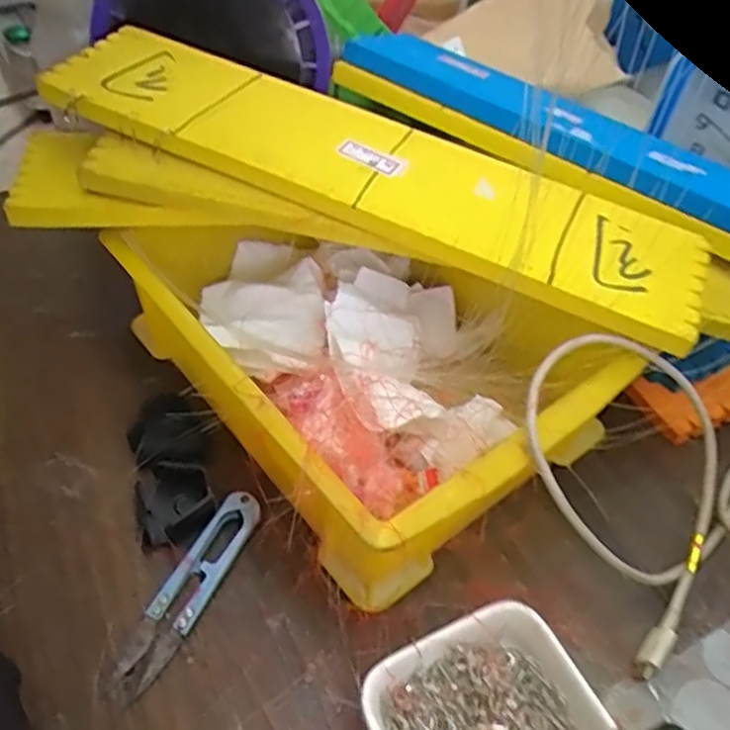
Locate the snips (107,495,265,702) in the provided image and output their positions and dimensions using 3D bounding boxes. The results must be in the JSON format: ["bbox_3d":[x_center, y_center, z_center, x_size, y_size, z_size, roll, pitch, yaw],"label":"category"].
[{"bbox_3d":[-0.079,0.100,0.312,0.021,0.008,0.099,19,49,15],"label":"snips"}]

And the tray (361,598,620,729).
[{"bbox_3d":[0.048,0.143,0.264,0.080,0.032,0.081,-21,51,-21],"label":"tray"}]

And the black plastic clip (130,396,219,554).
[{"bbox_3d":[-0.097,0.052,0.345,0.036,0.024,0.074,-10,48,-12],"label":"black plastic clip"}]

